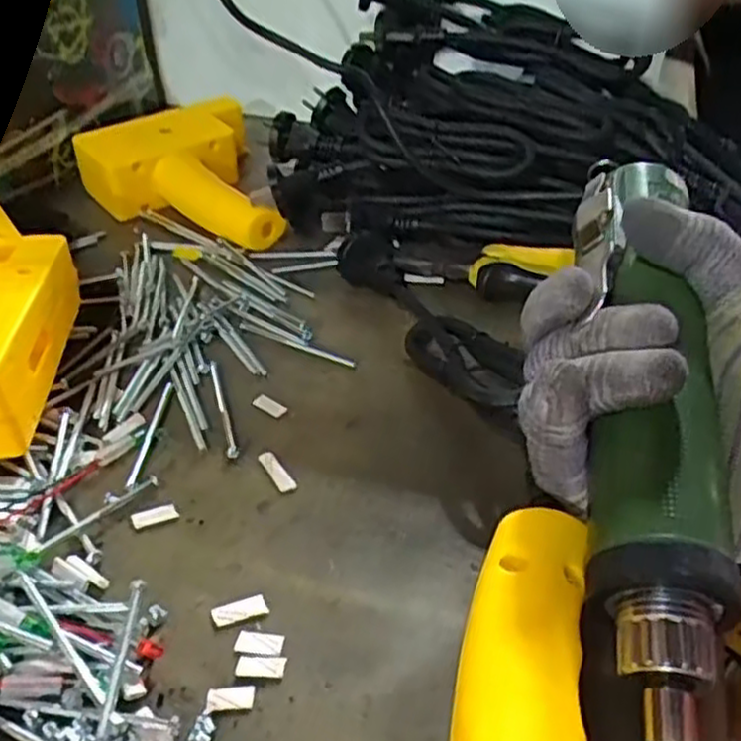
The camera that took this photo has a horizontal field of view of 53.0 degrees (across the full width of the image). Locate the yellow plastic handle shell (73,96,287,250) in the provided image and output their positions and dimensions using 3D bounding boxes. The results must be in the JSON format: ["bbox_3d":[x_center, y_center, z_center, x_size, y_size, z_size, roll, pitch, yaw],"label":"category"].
[{"bbox_3d":[-0.129,-0.129,0.504,0.118,0.051,0.141,-13,41,-18],"label":"yellow plastic handle shell"}]

